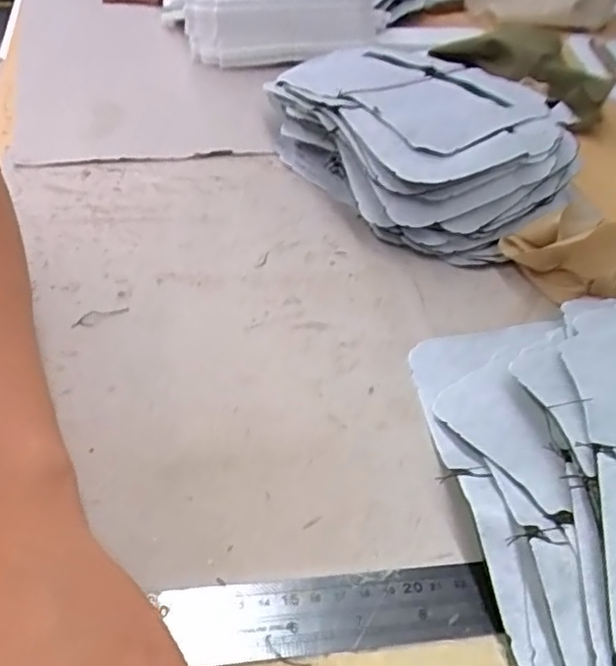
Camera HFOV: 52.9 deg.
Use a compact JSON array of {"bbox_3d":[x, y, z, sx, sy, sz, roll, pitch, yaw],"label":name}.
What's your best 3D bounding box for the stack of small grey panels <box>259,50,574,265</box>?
[{"bbox_3d":[0.080,-0.164,0.492,0.171,0.076,0.267,-18,48,-24],"label":"stack of small grey panels"}]

